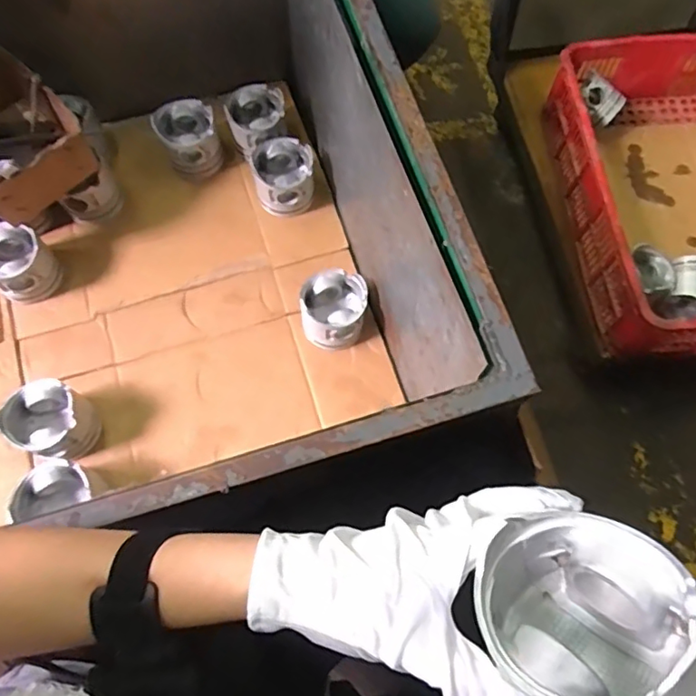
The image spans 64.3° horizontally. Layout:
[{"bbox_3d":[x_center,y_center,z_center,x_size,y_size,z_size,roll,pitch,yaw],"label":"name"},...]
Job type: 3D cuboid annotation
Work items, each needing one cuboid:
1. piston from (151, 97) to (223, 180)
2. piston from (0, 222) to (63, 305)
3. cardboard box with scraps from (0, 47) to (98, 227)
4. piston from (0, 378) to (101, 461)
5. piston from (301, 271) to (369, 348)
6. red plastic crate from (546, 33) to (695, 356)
[{"bbox_3d":[-0.251,-0.333,0.885,0.085,0.091,0.089,1,71,-2],"label":"piston"},{"bbox_3d":[-0.485,-0.124,0.811,0.096,0.090,0.089,34,73,9],"label":"piston"},{"bbox_3d":[-0.482,-0.291,0.777,0.171,0.100,0.217,-43,78,-15],"label":"cardboard box with scraps"},{"bbox_3d":[-0.388,0.098,0.736,0.101,0.086,0.092,1,71,-2],"label":"piston"},{"bbox_3d":[-0.022,-0.053,0.808,0.093,0.083,0.103,17,71,3],"label":"piston"},{"bbox_3d":[0.633,-0.291,1.027,0.400,0.171,0.598,-4,71,-4],"label":"red plastic crate"}]

